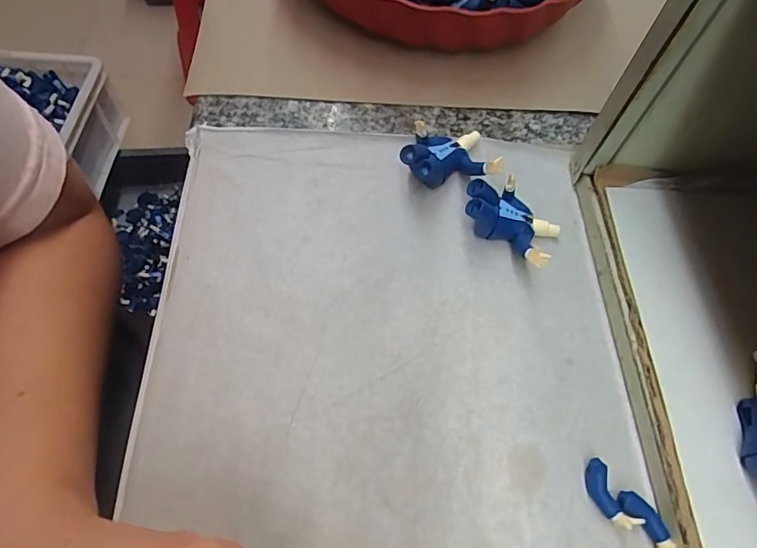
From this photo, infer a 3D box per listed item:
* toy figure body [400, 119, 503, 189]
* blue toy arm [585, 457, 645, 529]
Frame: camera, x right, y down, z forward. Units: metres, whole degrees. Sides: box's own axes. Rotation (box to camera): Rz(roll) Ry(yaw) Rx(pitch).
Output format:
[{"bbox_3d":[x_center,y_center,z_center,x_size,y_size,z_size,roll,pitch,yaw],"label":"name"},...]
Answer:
[{"bbox_3d":[0.039,-0.069,0.281,0.053,0.029,0.040,-2,62,-5],"label":"toy figure body"},{"bbox_3d":[0.099,0.096,0.210,0.013,0.006,0.028,-26,66,-17],"label":"blue toy arm"}]

